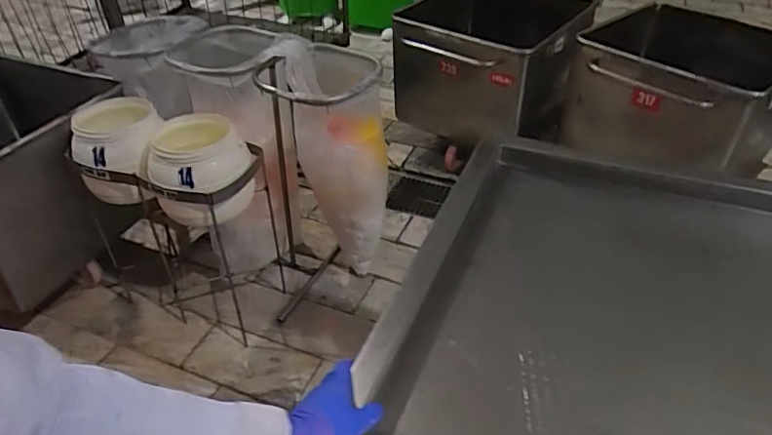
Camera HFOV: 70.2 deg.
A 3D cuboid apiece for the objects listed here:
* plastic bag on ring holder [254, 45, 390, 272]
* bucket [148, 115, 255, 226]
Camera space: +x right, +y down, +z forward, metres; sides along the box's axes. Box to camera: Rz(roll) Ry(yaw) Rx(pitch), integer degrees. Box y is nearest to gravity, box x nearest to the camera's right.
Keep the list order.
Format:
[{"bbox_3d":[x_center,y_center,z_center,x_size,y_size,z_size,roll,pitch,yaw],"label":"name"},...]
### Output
[{"bbox_3d":[-0.170,-0.150,1.721,0.319,0.691,0.394,-6,38,-6],"label":"plastic bag on ring holder"},{"bbox_3d":[-0.506,-0.128,1.520,0.265,0.198,0.289,-14,40,-16],"label":"bucket"}]

